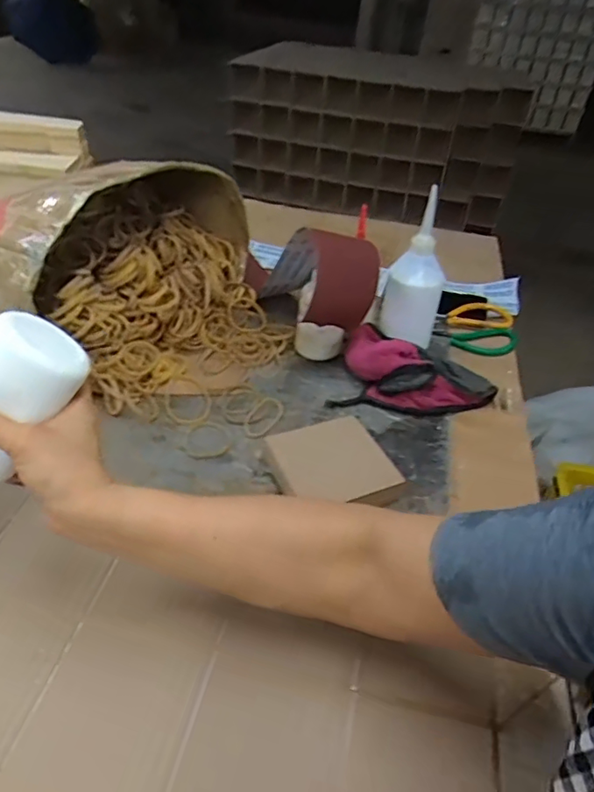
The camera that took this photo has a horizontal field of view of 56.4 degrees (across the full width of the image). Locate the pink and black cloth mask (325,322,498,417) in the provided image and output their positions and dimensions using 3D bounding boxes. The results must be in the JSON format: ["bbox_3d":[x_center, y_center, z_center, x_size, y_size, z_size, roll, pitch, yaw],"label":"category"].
[{"bbox_3d":[0.149,-0.029,0.680,0.190,0.050,0.139,11,40,7],"label":"pink and black cloth mask"}]

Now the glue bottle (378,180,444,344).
[{"bbox_3d":[0.149,-0.143,0.697,0.070,0.200,0.052,11,40,7],"label":"glue bottle"}]

